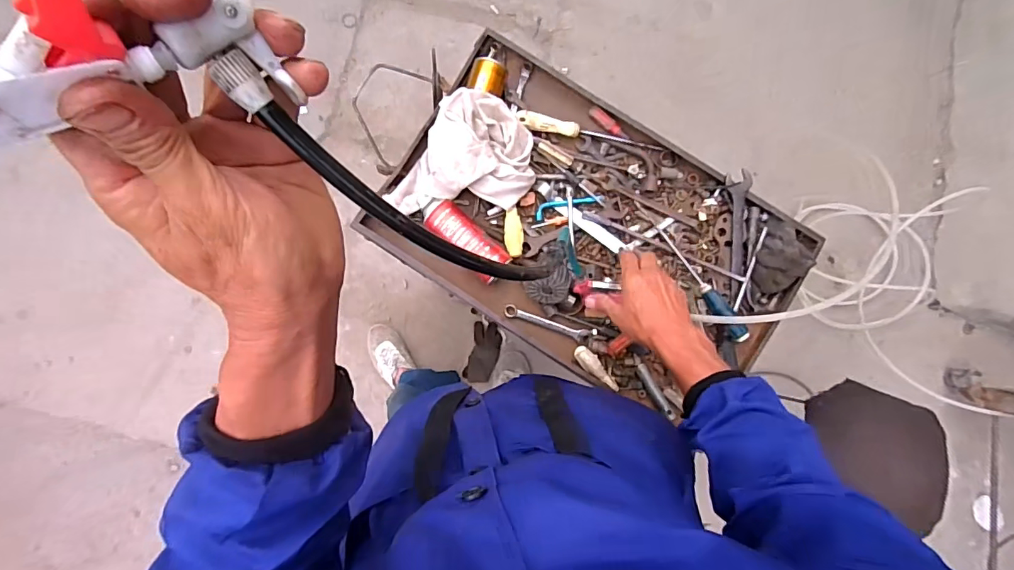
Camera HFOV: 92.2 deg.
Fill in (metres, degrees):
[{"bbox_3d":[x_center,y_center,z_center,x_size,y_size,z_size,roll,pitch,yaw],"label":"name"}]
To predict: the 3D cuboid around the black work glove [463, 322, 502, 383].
[{"bbox_3d":[-0.069,0.201,1.441,0.087,0.027,0.175,14,85,-3],"label":"black work glove"}]

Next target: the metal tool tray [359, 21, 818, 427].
[{"bbox_3d":[0.131,-0.081,0.782,0.634,0.080,0.406,33,85,-1],"label":"metal tool tray"}]

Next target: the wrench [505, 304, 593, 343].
[{"bbox_3d":[0.065,0.062,0.783,0.140,0.013,0.021,18,84,0],"label":"wrench"}]

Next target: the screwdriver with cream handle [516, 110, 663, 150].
[{"bbox_3d":[0.133,-0.249,0.798,0.235,0.021,0.026,10,84,-1],"label":"screwdriver with cream handle"}]

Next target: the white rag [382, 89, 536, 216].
[{"bbox_3d":[-0.075,-0.205,0.769,0.230,0.078,0.180,-3,84,-2],"label":"white rag"}]

